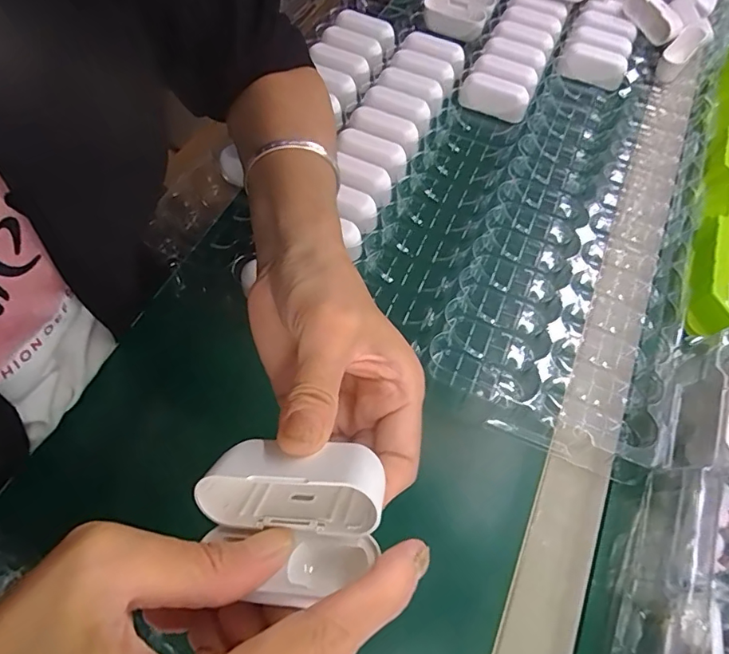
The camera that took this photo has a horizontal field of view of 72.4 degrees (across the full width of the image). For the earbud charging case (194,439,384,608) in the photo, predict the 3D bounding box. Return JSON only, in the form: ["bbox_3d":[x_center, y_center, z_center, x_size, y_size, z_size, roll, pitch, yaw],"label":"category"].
[{"bbox_3d":[-0.027,0.064,0.169,0.062,0.031,0.050,5,62,-2],"label":"earbud charging case"}]

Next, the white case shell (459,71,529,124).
[{"bbox_3d":[0.124,-0.219,0.480,0.064,0.027,0.024,23,63,8],"label":"white case shell"}]

